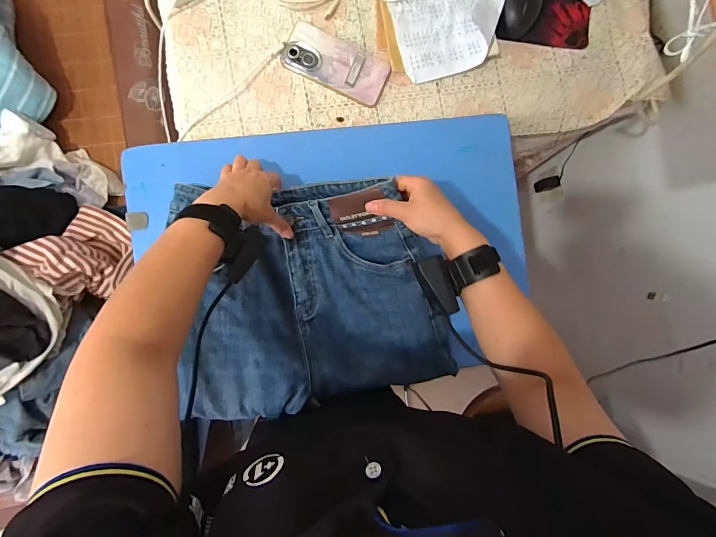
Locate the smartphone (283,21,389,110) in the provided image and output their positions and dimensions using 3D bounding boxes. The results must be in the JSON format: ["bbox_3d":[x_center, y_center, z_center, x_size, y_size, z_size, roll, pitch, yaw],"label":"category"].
[{"bbox_3d":[-0.034,-0.324,0.579,0.165,0.011,0.079,23,85,-4],"label":"smartphone"}]

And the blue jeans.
[{"bbox_3d":[-0.073,0.039,0.508,0.369,0.115,0.326,-13,88,-6],"label":"blue jeans"}]

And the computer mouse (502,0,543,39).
[{"bbox_3d":[0.269,-0.437,0.598,0.060,0.030,0.105,14,86,-5],"label":"computer mouse"}]

